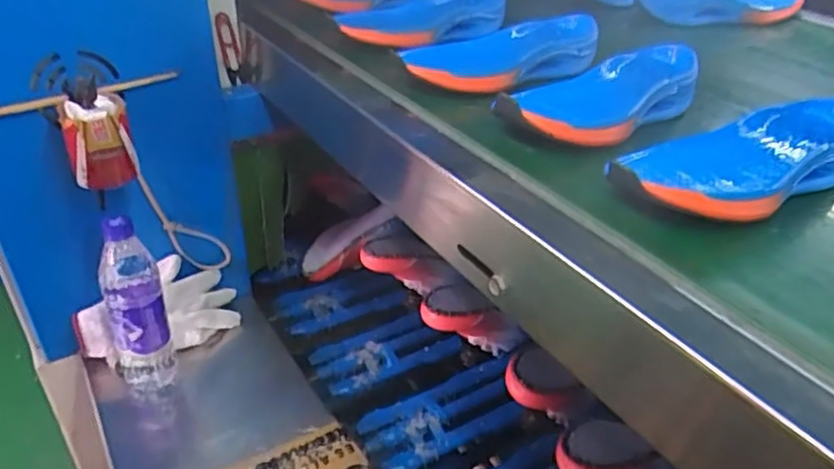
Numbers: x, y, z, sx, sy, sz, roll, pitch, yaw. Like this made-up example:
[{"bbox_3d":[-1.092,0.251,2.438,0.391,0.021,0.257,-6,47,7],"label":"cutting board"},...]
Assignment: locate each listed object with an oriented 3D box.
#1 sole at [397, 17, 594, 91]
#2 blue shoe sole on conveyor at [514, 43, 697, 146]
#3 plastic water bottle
[{"bbox_3d":[0.093,-0.180,0.654,0.213,0.043,0.095,-9,34,-17],"label":"sole"},{"bbox_3d":[0.167,-0.120,0.578,0.212,0.046,0.090,-22,40,-34],"label":"blue shoe sole on conveyor"},{"bbox_3d":[-0.332,0.084,0.763,0.068,0.219,0.068,-15,36,-26],"label":"plastic water bottle"}]

